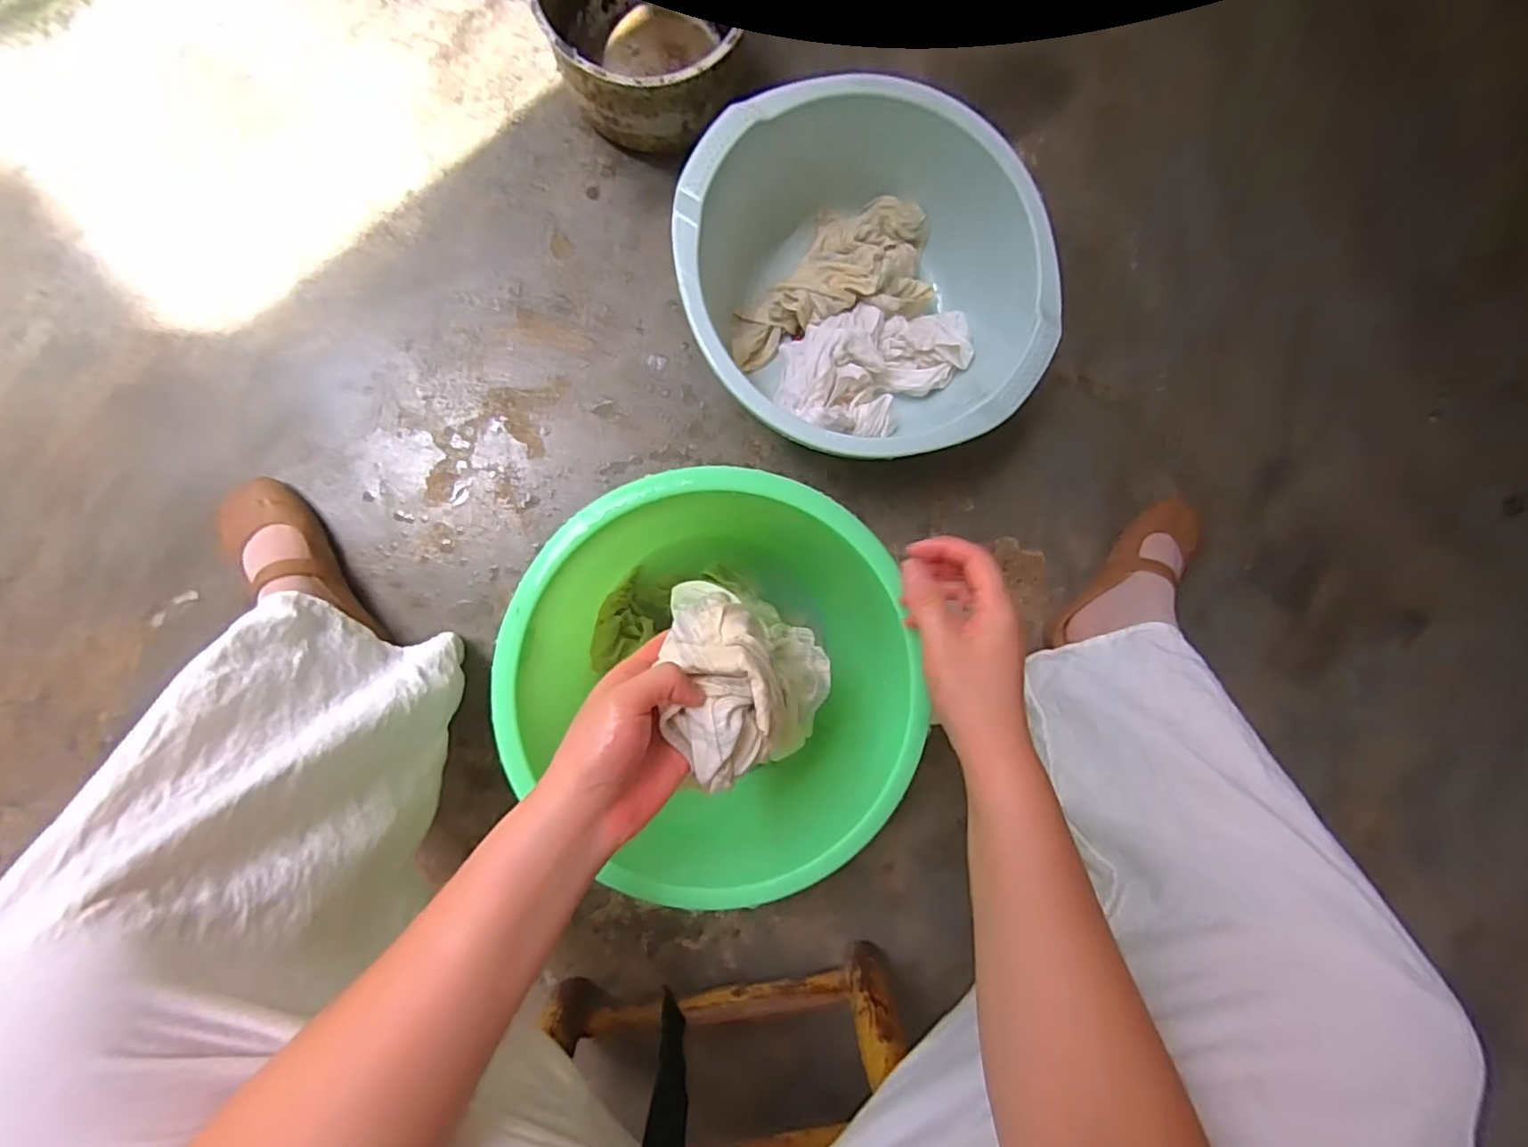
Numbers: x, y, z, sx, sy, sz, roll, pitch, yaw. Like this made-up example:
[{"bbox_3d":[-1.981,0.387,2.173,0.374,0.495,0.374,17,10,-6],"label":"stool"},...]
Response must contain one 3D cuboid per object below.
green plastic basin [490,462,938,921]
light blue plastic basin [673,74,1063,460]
[{"bbox_3d":[-0.047,0.085,0.577,0.289,0.247,0.311,-22,92,-5],"label":"green plastic basin"},{"bbox_3d":[0.094,-0.298,0.669,0.352,0.163,0.381,-20,91,-5],"label":"light blue plastic basin"}]

